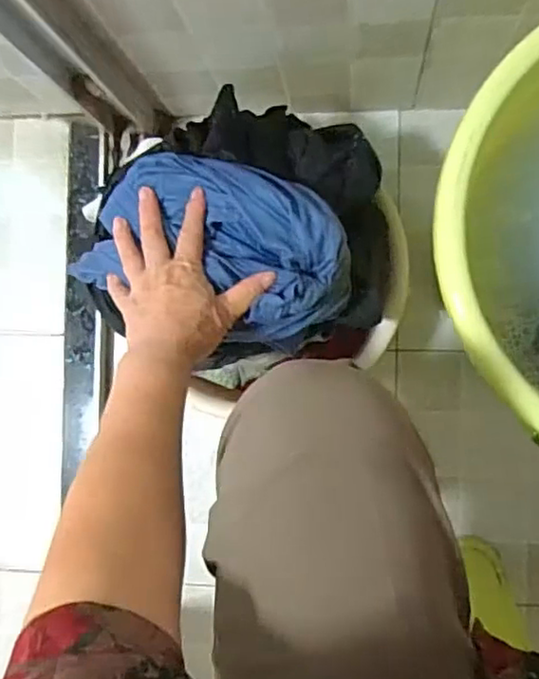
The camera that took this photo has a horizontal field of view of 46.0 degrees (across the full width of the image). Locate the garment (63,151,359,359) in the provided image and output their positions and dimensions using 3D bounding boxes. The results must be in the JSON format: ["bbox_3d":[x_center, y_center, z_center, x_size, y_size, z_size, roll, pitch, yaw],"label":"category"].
[{"bbox_3d":[-0.045,-0.083,0.557,0.232,0.059,0.135,20,91,7],"label":"garment"}]

